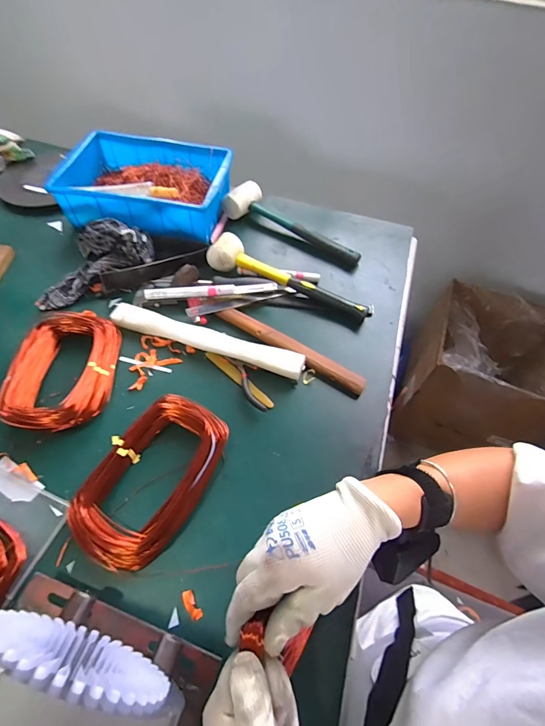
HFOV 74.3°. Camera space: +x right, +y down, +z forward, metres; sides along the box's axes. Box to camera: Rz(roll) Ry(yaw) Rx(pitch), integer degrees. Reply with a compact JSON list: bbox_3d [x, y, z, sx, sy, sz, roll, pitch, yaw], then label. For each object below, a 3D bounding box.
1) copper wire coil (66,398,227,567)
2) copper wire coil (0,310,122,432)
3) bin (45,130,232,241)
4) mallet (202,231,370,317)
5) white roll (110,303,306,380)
[{"bbox_3d":[-0.142,0.128,0.416,0.126,0.040,0.191,21,58,11],"label":"copper wire coil"},{"bbox_3d":[-0.283,0.003,0.498,0.121,0.054,0.193,-1,57,-3],"label":"copper wire coil"},{"bbox_3d":[-0.235,-0.337,0.695,0.293,0.089,0.214,7,57,2],"label":"bin"},{"bbox_3d":[0.027,-0.137,0.594,0.286,0.053,0.054,25,59,13],"label":"mallet"},{"bbox_3d":[-0.099,-0.033,0.531,0.297,0.029,0.034,17,58,8],"label":"white roll"}]

